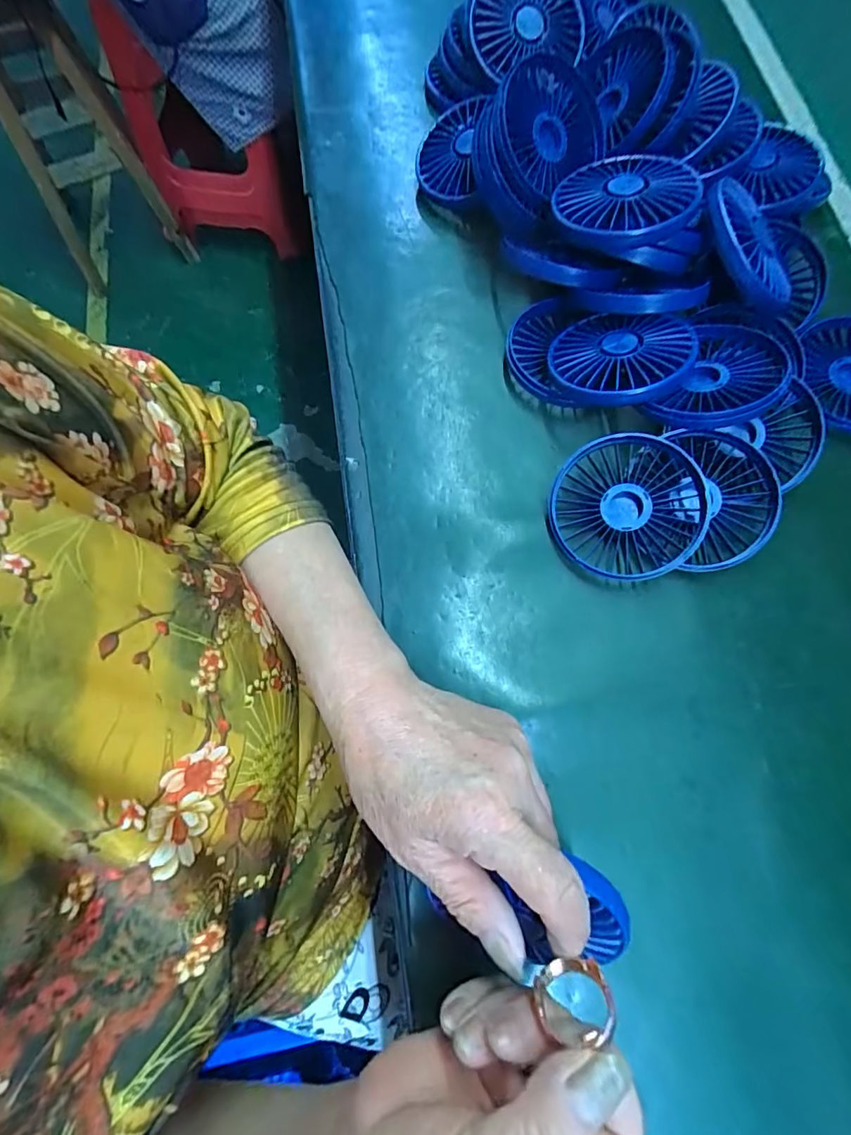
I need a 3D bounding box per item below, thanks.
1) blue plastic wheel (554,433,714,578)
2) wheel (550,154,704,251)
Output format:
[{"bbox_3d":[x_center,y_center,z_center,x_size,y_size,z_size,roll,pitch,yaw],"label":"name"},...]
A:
[{"bbox_3d":[0.123,-0.037,0.298,0.088,0.018,0.084,0,88,11],"label":"blue plastic wheel"},{"bbox_3d":[0.125,-0.231,0.306,0.083,0.021,0.080,0,72,-1],"label":"wheel"}]

